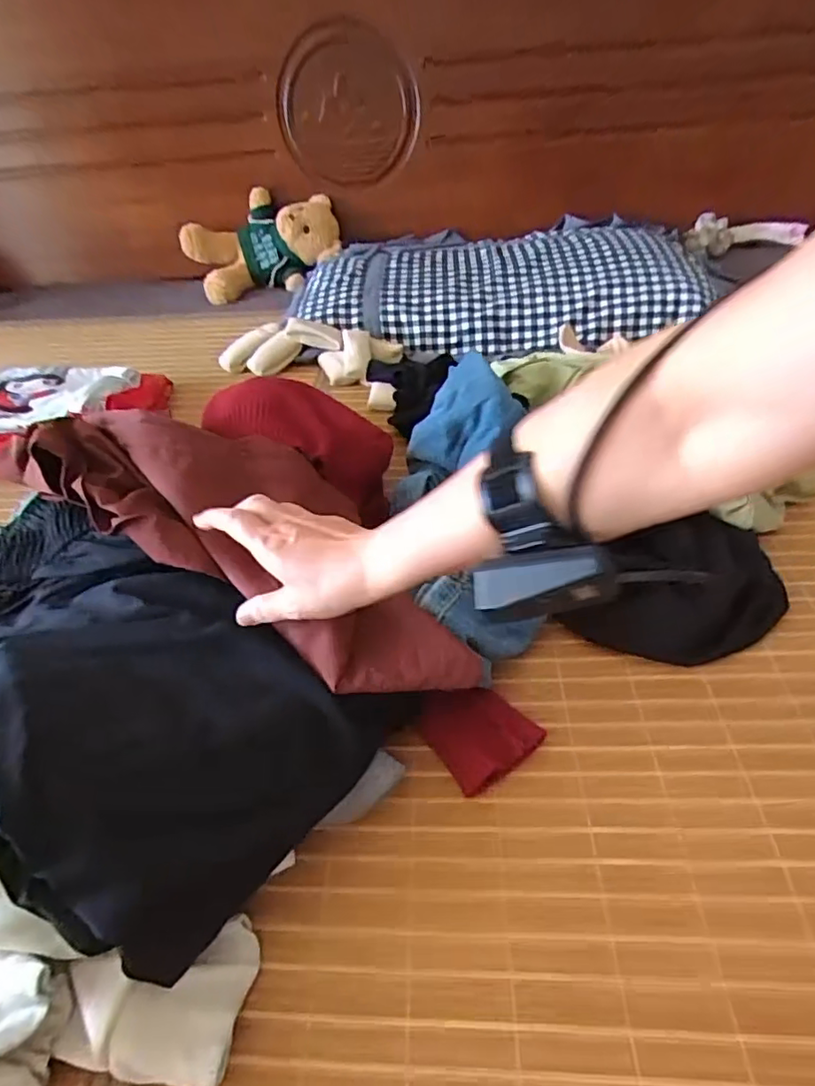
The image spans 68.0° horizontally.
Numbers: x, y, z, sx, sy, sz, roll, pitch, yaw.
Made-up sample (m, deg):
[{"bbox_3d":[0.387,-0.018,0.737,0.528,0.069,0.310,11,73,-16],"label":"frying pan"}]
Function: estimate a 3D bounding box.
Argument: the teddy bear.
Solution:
[{"bbox_3d":[-0.269,-0.557,1.126,0.267,0.139,0.138,-20,44,-16],"label":"teddy bear"}]

